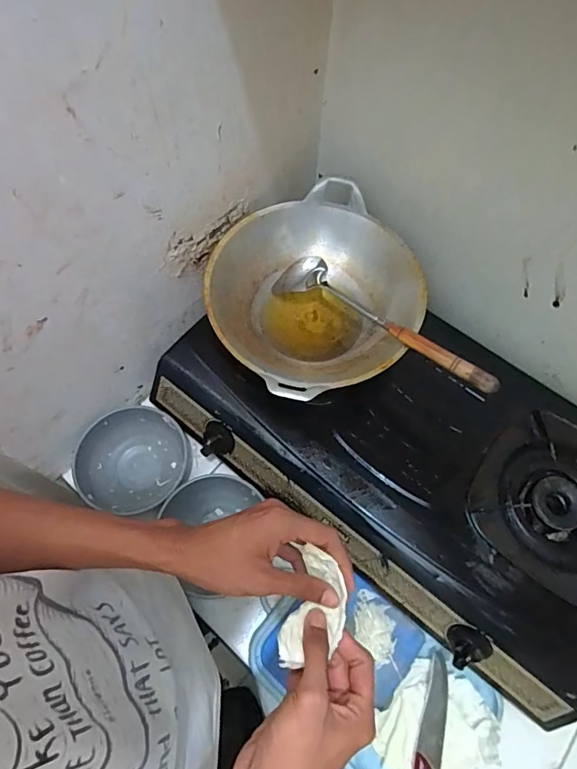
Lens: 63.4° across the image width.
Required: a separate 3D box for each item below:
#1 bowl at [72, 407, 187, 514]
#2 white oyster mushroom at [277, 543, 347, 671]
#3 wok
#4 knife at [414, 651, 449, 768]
[{"bbox_3d":[-0.245,0.119,0.741,0.172,0.065,0.160,0,91,0],"label":"bowl"},{"bbox_3d":[0.023,0.189,0.387,0.049,0.029,0.090,16,66,5],"label":"white oyster mushroom"},{"bbox_3d":[0.038,-0.120,0.662,0.286,0.093,0.292,1,65,-2],"label":"wok"},{"bbox_3d":[0.169,0.464,0.570,0.030,0.024,0.236,17,66,6],"label":"knife"}]

